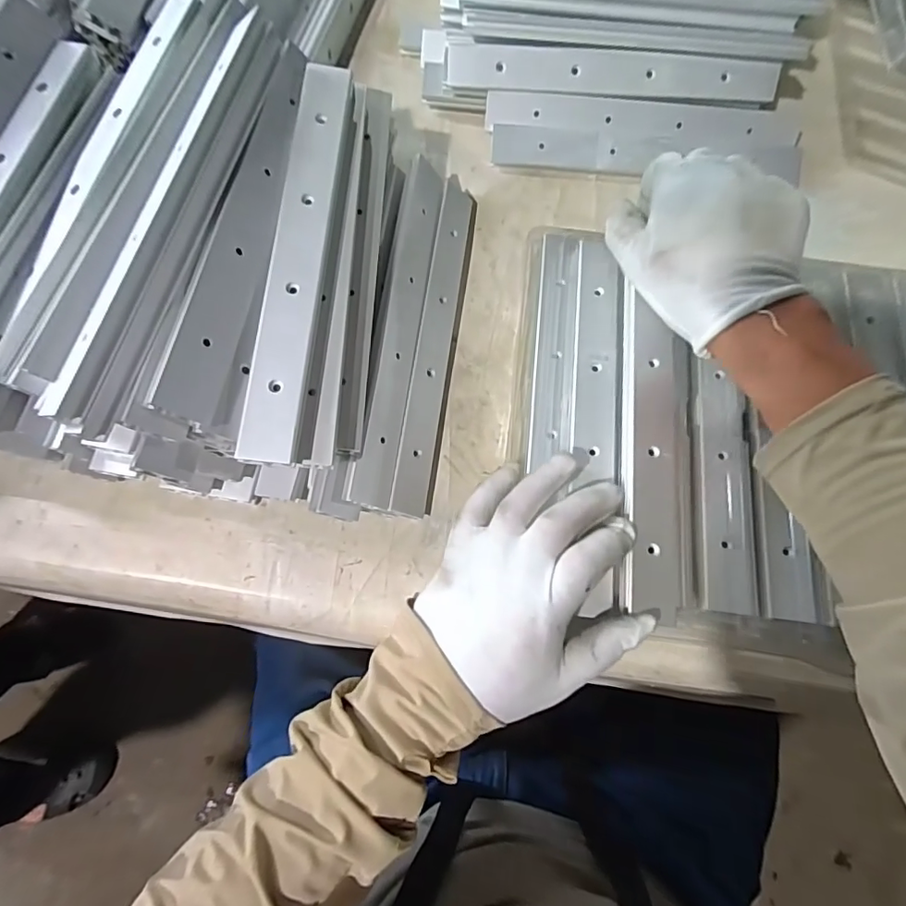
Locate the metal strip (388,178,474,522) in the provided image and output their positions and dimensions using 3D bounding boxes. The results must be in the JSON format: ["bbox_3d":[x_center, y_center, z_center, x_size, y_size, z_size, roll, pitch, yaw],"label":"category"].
[{"bbox_3d":[-0.011,-0.085,0.376,0.034,0.004,0.263,22,69,-41],"label":"metal strip"}]

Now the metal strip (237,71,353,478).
[{"bbox_3d":[-0.089,-0.117,0.299,0.030,0.005,0.248,7,77,-9],"label":"metal strip"}]

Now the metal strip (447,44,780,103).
[{"bbox_3d":[0.127,-0.304,0.414,0.260,0.028,0.010,2,32,-1],"label":"metal strip"}]

